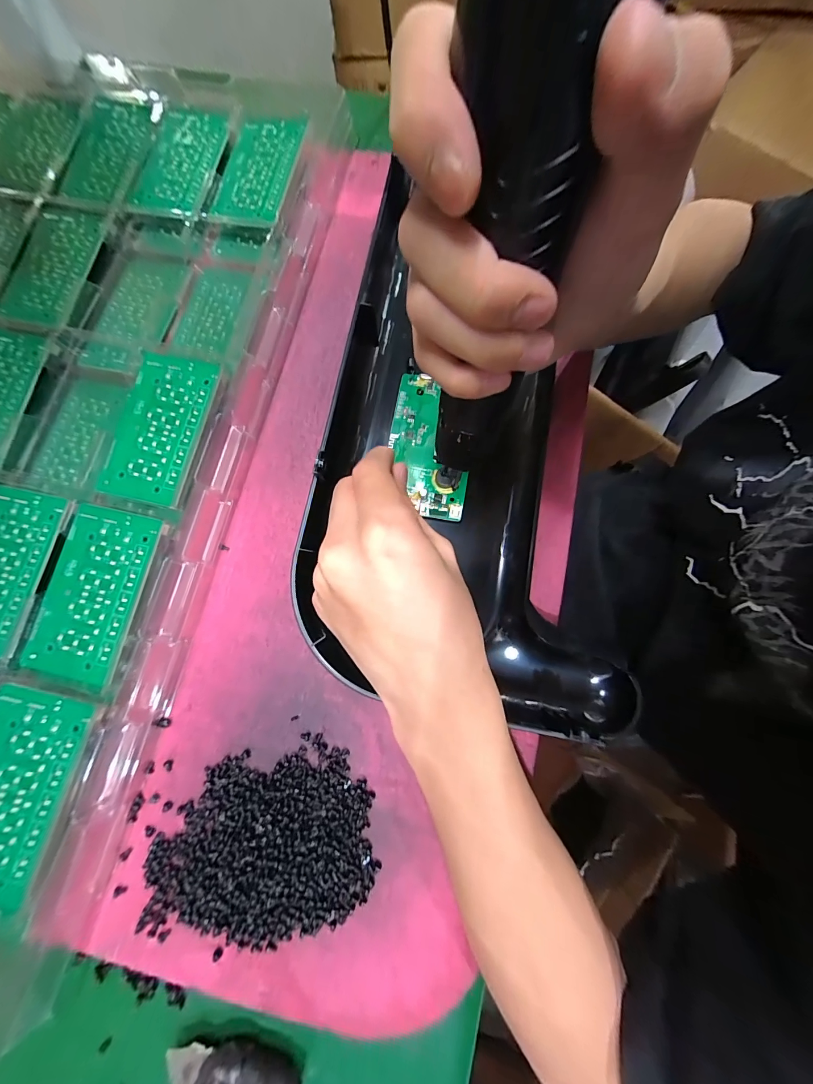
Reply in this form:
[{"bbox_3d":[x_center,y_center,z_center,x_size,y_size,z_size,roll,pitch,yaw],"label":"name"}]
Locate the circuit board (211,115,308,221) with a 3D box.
[{"bbox_3d":[-0.123,-0.311,0.307,0.059,0.010,0.103,12,76,5],"label":"circuit board"}]

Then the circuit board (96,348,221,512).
[{"bbox_3d":[-0.174,-0.080,0.258,0.058,0.004,0.106,11,80,4],"label":"circuit board"}]

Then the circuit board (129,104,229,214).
[{"bbox_3d":[-0.191,-0.324,0.312,0.061,0.004,0.110,6,76,3],"label":"circuit board"}]

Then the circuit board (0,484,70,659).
[{"bbox_3d":[-0.267,0.016,0.244,0.061,0.008,0.105,12,76,5],"label":"circuit board"}]

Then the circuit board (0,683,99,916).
[{"bbox_3d":[-0.226,0.144,0.211,0.057,0.004,0.109,14,79,0],"label":"circuit board"}]

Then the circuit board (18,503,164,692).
[{"bbox_3d":[-0.200,0.032,0.235,0.061,0.004,0.106,13,80,4],"label":"circuit board"}]

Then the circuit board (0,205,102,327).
[{"bbox_3d":[-0.286,-0.224,0.299,0.061,0.007,0.110,5,76,3],"label":"circuit board"}]

